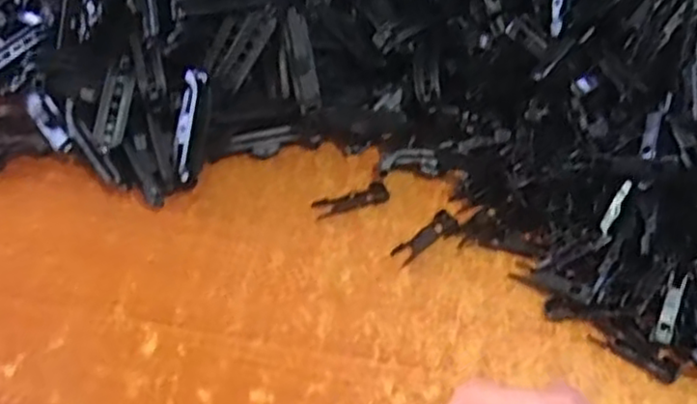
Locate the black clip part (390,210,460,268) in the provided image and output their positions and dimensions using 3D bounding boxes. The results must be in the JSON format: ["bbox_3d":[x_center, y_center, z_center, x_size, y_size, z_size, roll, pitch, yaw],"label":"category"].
[{"bbox_3d":[0.053,0.024,0.478,0.053,0.005,0.018,-29,61,-25],"label":"black clip part"}]

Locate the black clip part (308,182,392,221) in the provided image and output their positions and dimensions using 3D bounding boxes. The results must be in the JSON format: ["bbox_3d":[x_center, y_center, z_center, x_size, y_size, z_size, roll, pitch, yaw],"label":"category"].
[{"bbox_3d":[0.002,-0.002,0.491,0.054,0.005,0.015,-16,56,-17],"label":"black clip part"}]

